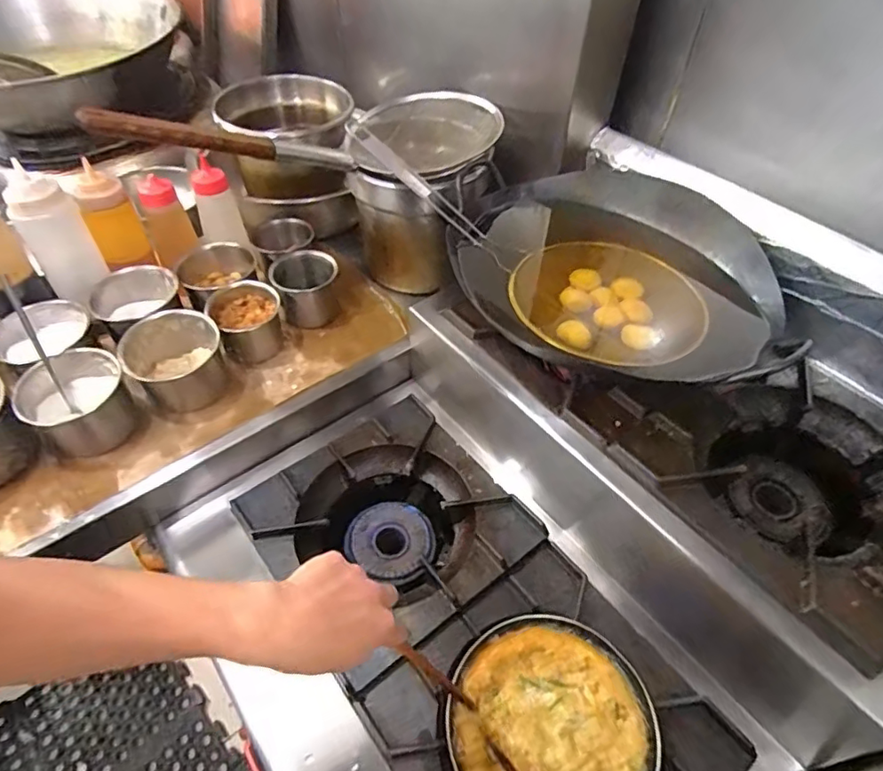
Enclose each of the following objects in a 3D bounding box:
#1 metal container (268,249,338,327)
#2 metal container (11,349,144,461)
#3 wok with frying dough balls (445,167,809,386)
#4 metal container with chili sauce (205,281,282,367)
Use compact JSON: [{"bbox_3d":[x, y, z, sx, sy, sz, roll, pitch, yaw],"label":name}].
[{"bbox_3d":[-0.209,-0.150,0.868,0.093,0.091,0.096,-14,50,-14],"label":"metal container"},{"bbox_3d":[-0.455,0.026,0.711,0.113,0.091,0.107,1,48,-1],"label":"metal container"},{"bbox_3d":[0.211,-0.156,0.741,0.367,0.099,0.360,-2,48,-5],"label":"wok with frying dough balls"},{"bbox_3d":[-0.278,-0.089,0.815,0.092,0.080,0.089,1,48,-1],"label":"metal container with chili sauce"}]

